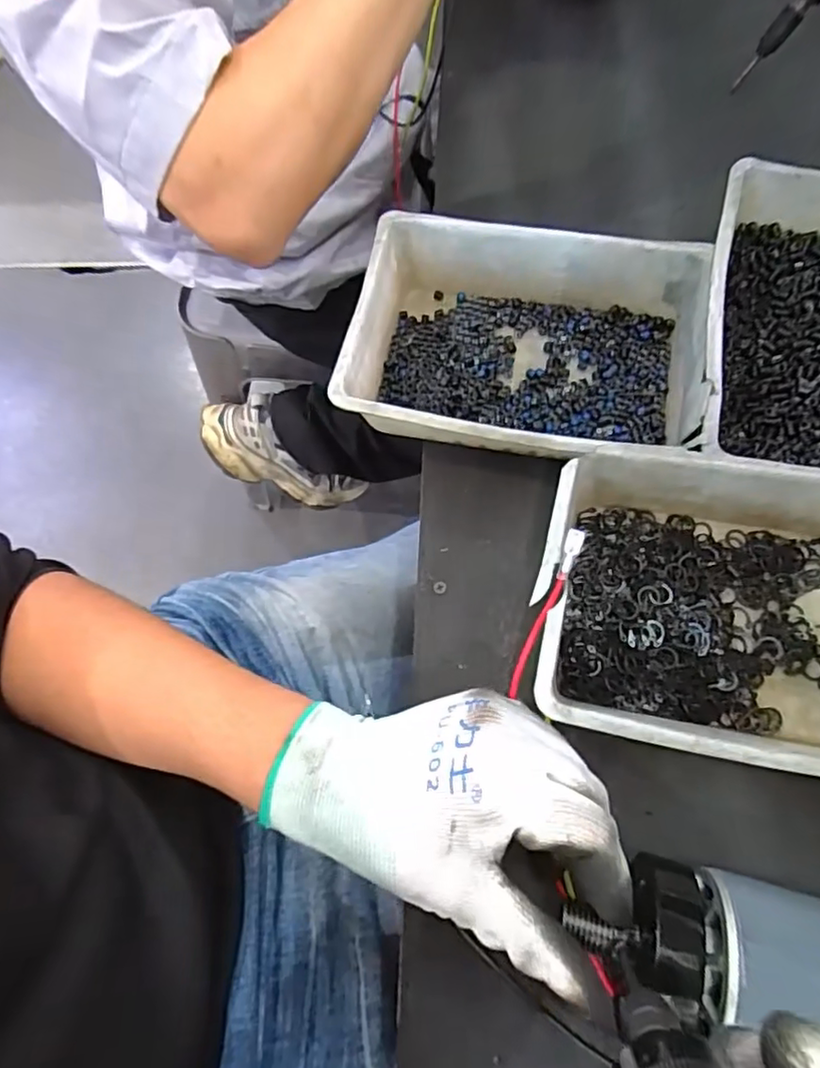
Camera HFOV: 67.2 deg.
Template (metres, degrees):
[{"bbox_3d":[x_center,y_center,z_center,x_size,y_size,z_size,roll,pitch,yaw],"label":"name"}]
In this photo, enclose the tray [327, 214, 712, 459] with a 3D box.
[{"bbox_3d":[0.067,-0.111,0.371,0.197,0.050,0.146,10,66,11],"label":"tray"}]

